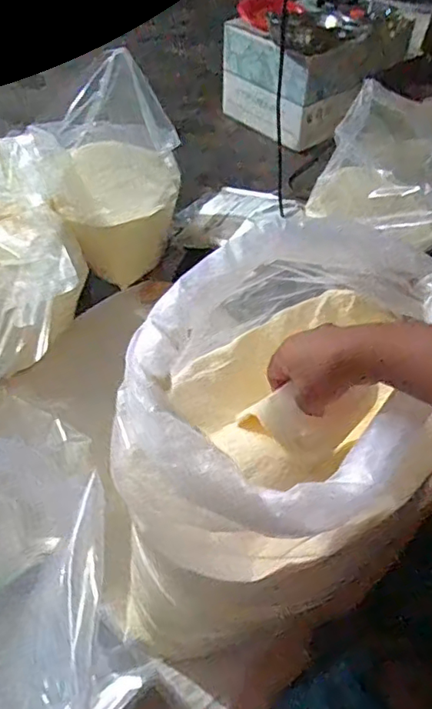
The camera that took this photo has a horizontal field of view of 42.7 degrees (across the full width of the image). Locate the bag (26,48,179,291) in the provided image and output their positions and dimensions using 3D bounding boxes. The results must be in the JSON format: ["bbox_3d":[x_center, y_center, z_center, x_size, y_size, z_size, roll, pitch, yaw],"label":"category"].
[{"bbox_3d":[-0.200,-0.352,1.087,0.257,0.335,0.212,-6,49,-6],"label":"bag"}]

